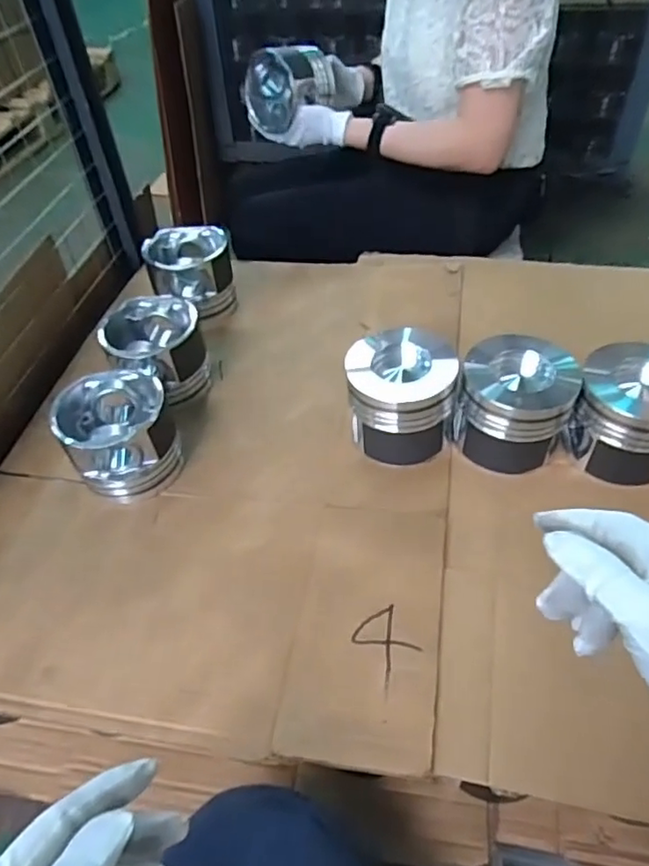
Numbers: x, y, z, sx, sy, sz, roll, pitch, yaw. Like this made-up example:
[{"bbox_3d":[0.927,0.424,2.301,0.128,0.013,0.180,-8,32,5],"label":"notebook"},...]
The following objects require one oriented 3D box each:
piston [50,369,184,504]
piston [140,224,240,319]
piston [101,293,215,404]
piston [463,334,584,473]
[{"bbox_3d":[-0.222,-0.003,0.644,0.112,0.085,0.128,-26,52,-18],"label":"piston"},{"bbox_3d":[-0.184,-0.223,0.833,0.114,0.090,0.109,-16,50,-10],"label":"piston"},{"bbox_3d":[-0.203,-0.097,0.722,0.120,0.091,0.120,-2,49,2],"label":"piston"},{"bbox_3d":[0.200,-0.036,0.615,0.110,0.095,0.112,17,53,18],"label":"piston"}]

